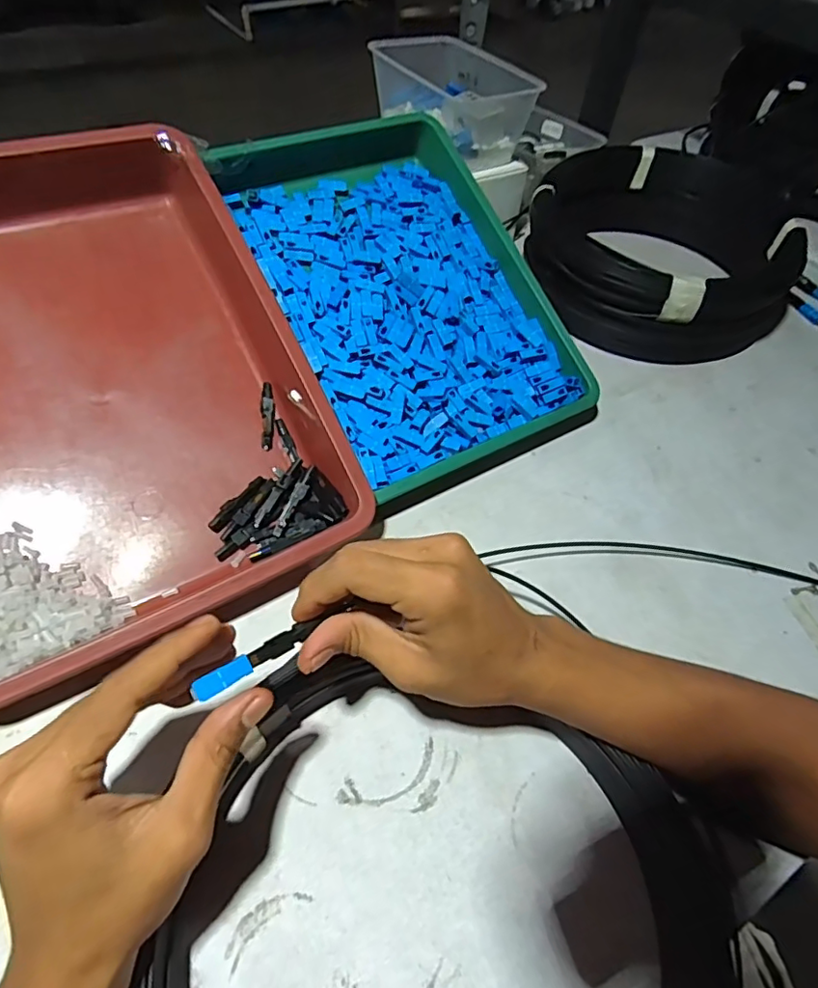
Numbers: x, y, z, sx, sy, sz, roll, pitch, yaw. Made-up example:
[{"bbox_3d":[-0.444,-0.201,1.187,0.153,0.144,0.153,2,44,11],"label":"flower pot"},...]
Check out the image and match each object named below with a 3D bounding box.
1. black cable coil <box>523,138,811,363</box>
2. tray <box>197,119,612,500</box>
[{"bbox_3d":[0.259,-0.253,0.580,0.261,0.104,0.239,25,55,15],"label":"black cable coil"},{"bbox_3d":[-0.003,-0.177,0.467,0.215,0.042,0.330,-25,78,-19],"label":"tray"}]

